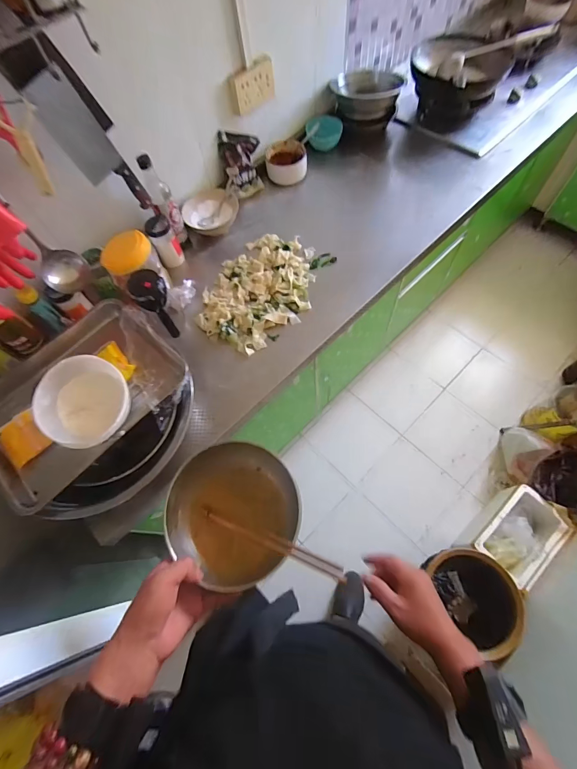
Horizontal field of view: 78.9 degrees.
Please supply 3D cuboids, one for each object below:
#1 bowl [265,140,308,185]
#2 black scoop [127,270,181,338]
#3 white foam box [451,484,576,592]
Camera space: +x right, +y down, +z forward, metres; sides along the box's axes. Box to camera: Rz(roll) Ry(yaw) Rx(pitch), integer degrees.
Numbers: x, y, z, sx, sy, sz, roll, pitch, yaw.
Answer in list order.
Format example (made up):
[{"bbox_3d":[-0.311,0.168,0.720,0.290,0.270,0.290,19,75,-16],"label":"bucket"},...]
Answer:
[{"bbox_3d":[-0.010,-0.692,1.087,0.120,0.069,0.116,-1,65,3],"label":"bowl"},{"bbox_3d":[-0.304,-0.177,0.791,0.070,0.155,0.057,10,32,33],"label":"black scoop"},{"bbox_3d":[0.747,0.515,1.191,0.282,0.266,0.176,-39,69,-14],"label":"white foam box"}]

